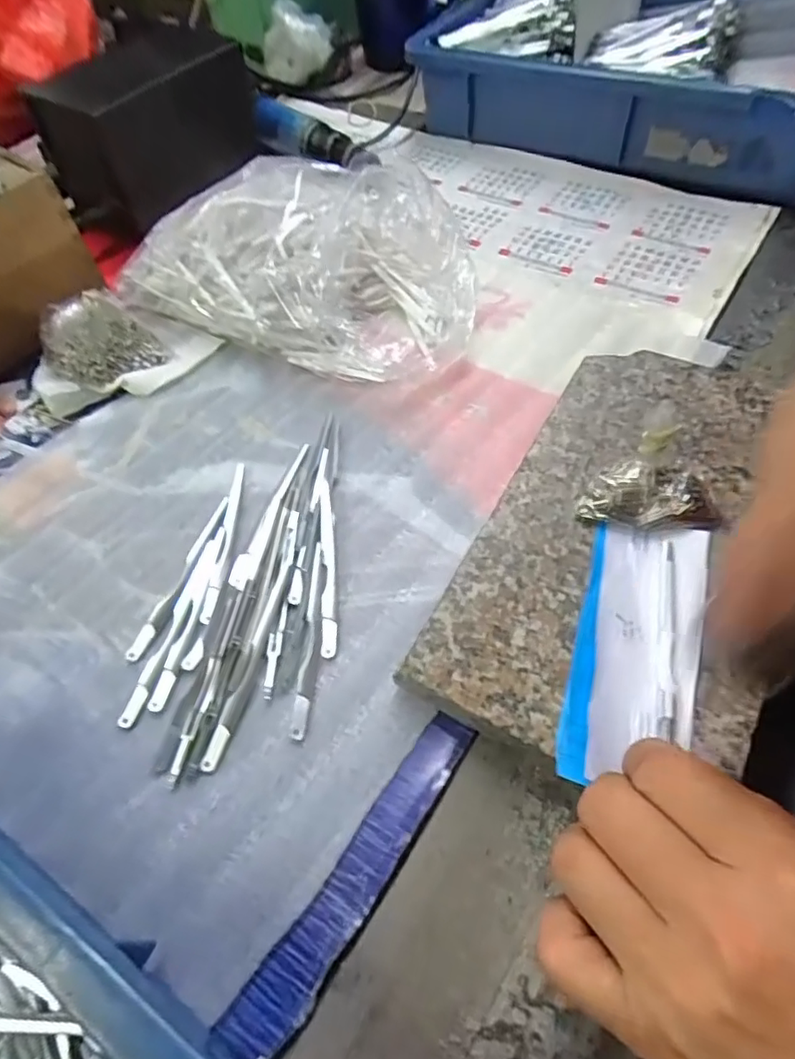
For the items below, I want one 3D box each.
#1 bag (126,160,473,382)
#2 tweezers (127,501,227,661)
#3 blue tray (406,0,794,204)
[{"bbox_3d":[-0.073,-0.185,0.400,0.255,0.079,0.132,14,58,14],"label":"bag"},{"bbox_3d":[-0.117,0.024,0.313,0.010,0.005,0.101,15,58,14],"label":"tweezers"},{"bbox_3d":[0.254,-0.436,0.533,0.425,0.083,0.289,27,62,21],"label":"blue tray"}]

